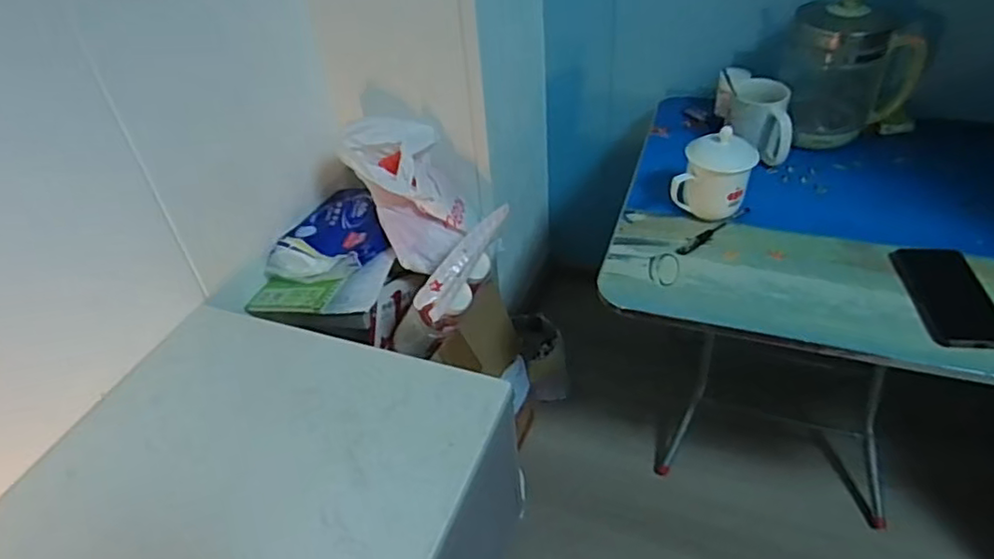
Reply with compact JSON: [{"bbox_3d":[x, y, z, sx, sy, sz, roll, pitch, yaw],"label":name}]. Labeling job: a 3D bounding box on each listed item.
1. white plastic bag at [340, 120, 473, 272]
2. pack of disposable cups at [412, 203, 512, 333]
[{"bbox_3d":[-0.150,-0.154,1.072,0.183,0.162,0.251,-11,42,-8],"label":"white plastic bag"},{"bbox_3d":[-0.046,-0.022,0.939,0.060,0.090,0.201,24,71,29],"label":"pack of disposable cups"}]

